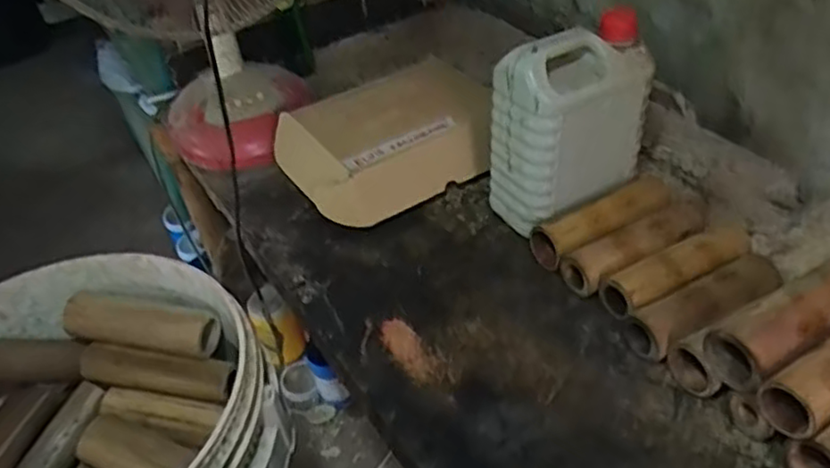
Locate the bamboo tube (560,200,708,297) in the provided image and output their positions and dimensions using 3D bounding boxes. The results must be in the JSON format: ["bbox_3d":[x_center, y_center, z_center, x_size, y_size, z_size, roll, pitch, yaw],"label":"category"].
[{"bbox_3d":[0.264,0.017,0.783,0.193,0.052,0.055,-22,42,-22],"label":"bamboo tube"}]

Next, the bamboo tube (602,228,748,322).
[{"bbox_3d":[0.297,0.042,0.753,0.189,0.055,0.057,-21,42,-20],"label":"bamboo tube"}]

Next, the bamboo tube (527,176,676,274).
[{"bbox_3d":[0.234,-0.012,0.822,0.191,0.058,0.066,-21,42,-21],"label":"bamboo tube"}]

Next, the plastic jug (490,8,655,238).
[{"bbox_3d":[0.181,-0.120,0.809,0.163,0.242,0.104,-23,43,-22],"label":"plastic jug"}]

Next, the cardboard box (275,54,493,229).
[{"bbox_3d":[-0.034,-0.132,0.939,0.292,0.110,0.213,-22,42,-22],"label":"cardboard box"}]

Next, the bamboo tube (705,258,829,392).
[{"bbox_3d":[0.352,0.078,0.628,0.177,0.060,0.066,-23,43,-22],"label":"bamboo tube"}]

